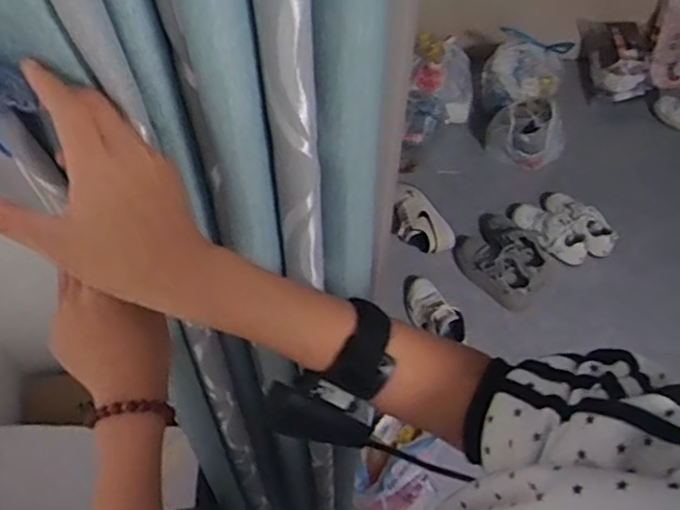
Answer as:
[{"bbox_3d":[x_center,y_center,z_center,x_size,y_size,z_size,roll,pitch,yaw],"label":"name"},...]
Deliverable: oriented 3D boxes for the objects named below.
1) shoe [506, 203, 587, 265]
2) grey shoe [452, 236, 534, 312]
[{"bbox_3d":[0.605,-0.063,1.862,0.132,0.092,0.283,-32,61,-22],"label":"shoe"},{"bbox_3d":[0.427,0.032,1.749,0.129,0.100,0.283,-26,59,-19],"label":"grey shoe"}]

